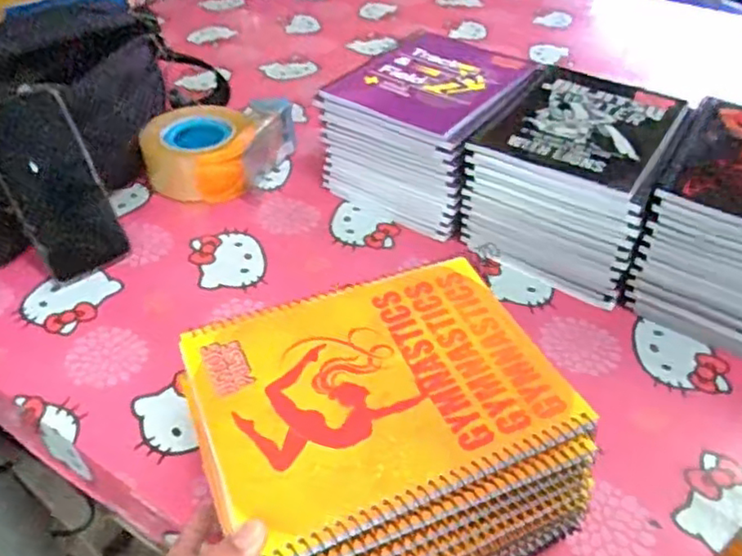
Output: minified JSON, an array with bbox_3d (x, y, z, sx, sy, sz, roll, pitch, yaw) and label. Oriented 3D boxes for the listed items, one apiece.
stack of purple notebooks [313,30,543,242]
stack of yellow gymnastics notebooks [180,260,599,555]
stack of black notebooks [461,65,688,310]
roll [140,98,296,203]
[{"bbox_3d":[0.068,-0.163,0.699,0.164,0.119,0.199,25,47,23],"label":"stack of purple notebooks"},{"bbox_3d":[0.007,0.099,0.393,0.202,0.095,0.176,-16,45,-18],"label":"stack of yellow gymnastics notebooks"},{"bbox_3d":[0.207,-0.102,0.634,0.166,0.118,0.200,25,48,24],"label":"stack of black notebooks"},{"bbox_3d":[-0.170,-0.150,0.716,0.121,0.070,0.156,22,47,21],"label":"roll"}]

